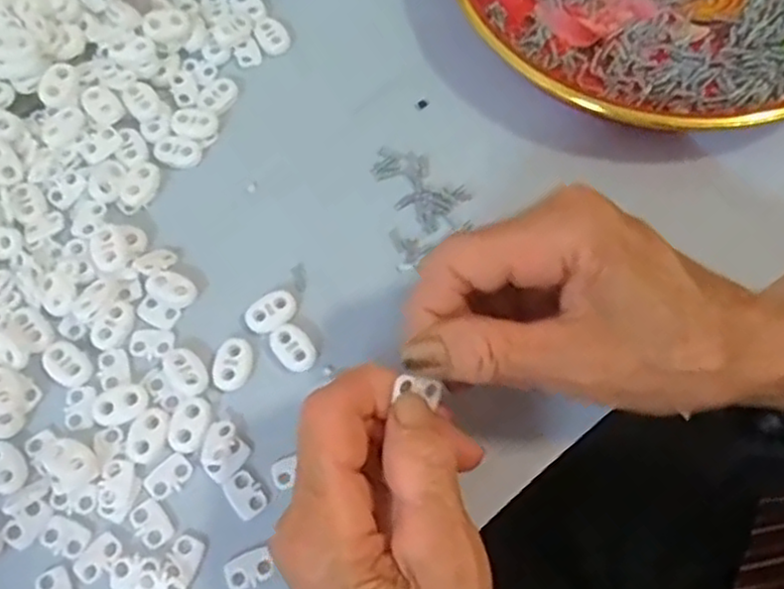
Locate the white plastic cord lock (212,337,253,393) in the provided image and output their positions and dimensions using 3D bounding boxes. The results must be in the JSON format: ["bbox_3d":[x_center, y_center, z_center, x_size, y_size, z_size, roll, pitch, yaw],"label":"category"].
[{"bbox_3d":[-0.066,0.028,0.295,0.015,0.004,0.022,10,68,4],"label":"white plastic cord lock"}]

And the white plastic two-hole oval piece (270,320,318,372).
[{"bbox_3d":[-0.041,0.022,0.299,0.016,0.004,0.021,-35,72,-13],"label":"white plastic two-hole oval piece"}]

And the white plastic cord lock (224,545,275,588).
[{"bbox_3d":[-0.053,0.102,0.267,0.018,0.004,0.012,-25,70,-10],"label":"white plastic cord lock"}]

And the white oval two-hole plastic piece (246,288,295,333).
[{"bbox_3d":[-0.051,0.007,0.306,0.021,0.005,0.017,-34,72,-13],"label":"white oval two-hole plastic piece"}]

